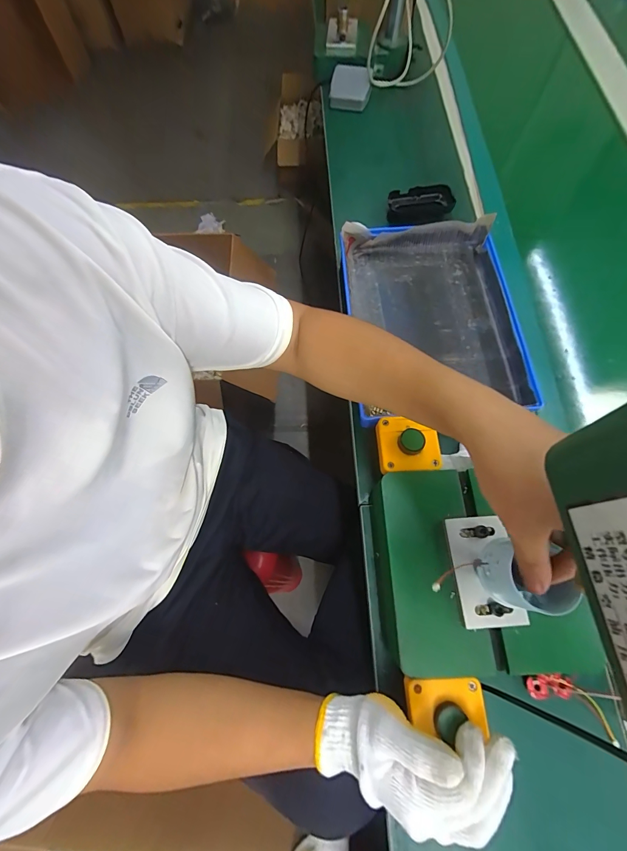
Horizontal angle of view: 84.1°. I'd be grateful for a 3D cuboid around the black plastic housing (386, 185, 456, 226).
[{"bbox_3d":[0.182,-0.377,0.597,0.107,0.036,0.047,-6,70,-2],"label":"black plastic housing"}]

